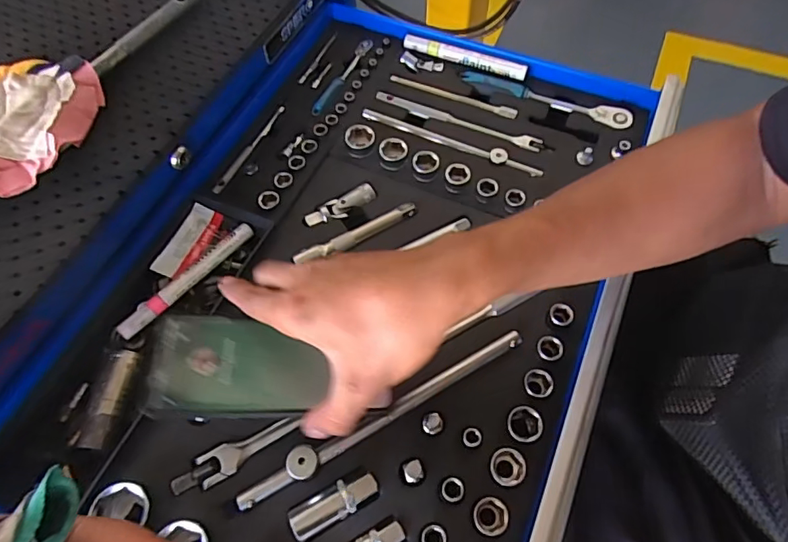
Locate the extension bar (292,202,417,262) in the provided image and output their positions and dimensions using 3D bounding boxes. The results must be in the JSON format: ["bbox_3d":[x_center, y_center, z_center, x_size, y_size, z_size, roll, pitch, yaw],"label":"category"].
[{"bbox_3d":[-0.033,-0.034,0.462,0.117,0.014,0.017,-28,64,-13],"label":"extension bar"}]

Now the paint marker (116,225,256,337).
[{"bbox_3d":[-0.178,0.006,0.444,0.016,0.023,0.137,36,68,19],"label":"paint marker"}]

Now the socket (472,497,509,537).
[{"bbox_3d":[0.066,0.171,0.355,0.023,0.024,0.023,-1,61,1],"label":"socket"}]

